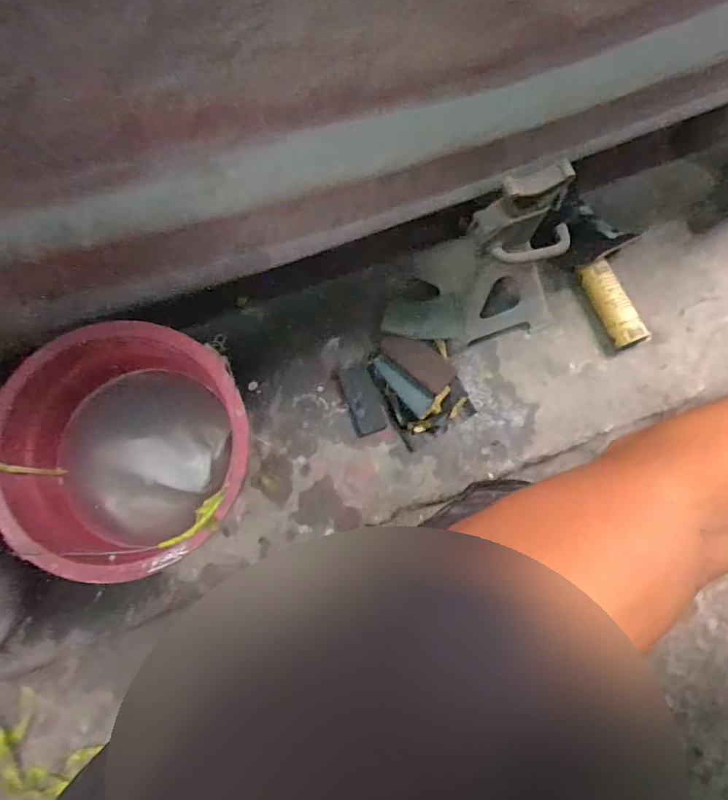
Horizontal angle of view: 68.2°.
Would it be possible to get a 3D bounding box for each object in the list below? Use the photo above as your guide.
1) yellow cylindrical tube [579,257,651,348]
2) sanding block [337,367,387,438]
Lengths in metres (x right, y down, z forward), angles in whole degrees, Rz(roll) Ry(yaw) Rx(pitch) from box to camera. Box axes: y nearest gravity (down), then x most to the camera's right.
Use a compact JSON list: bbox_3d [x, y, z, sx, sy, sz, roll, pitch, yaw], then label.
[{"bbox_3d":[0.396,-0.153,0.864,0.056,0.040,0.148,-22,79,-6],"label":"yellow cylindrical tube"},{"bbox_3d":[-0.001,0.000,0.823,0.051,0.007,0.105,-18,78,-6],"label":"sanding block"}]

